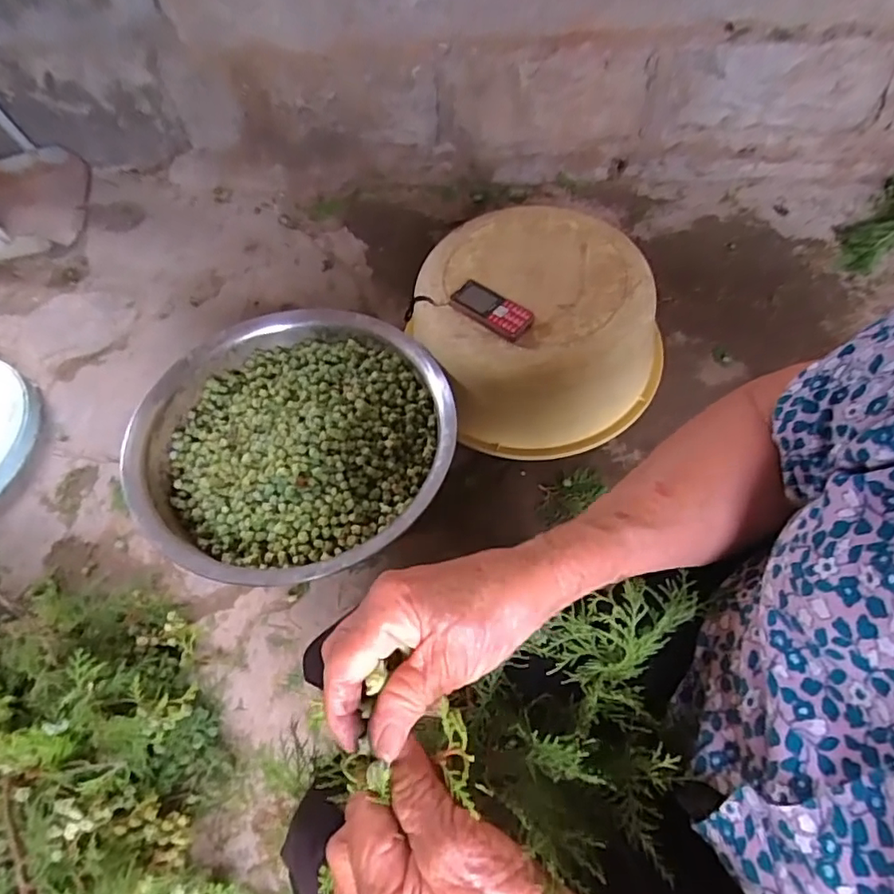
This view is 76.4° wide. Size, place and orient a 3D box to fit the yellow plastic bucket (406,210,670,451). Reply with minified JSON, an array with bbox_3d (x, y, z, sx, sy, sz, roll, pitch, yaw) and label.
[{"bbox_3d":[0.136,-0.184,0.923,0.335,0.211,0.349,-2,58,2],"label":"yellow plastic bucket"}]

